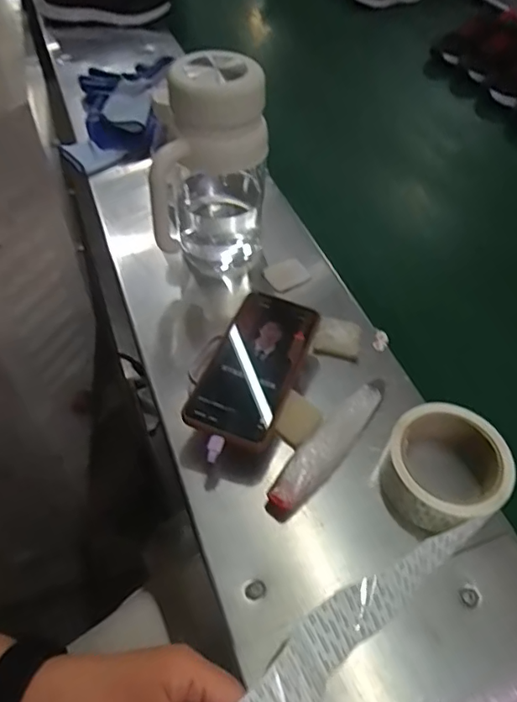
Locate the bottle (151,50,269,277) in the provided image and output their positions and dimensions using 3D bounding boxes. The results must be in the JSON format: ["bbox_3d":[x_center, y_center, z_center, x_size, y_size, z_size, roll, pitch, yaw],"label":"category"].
[{"bbox_3d":[-0.048,-0.185,0.539,0.107,0.207,0.089,0,52,-1],"label":"bottle"}]

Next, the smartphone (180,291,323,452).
[{"bbox_3d":[-0.001,0.011,0.470,0.077,0.012,0.158,21,57,13],"label":"smartphone"}]

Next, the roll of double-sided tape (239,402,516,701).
[{"bbox_3d":[0.065,0.164,0.351,0.088,0.072,0.338,36,50,23],"label":"roll of double-sided tape"}]

